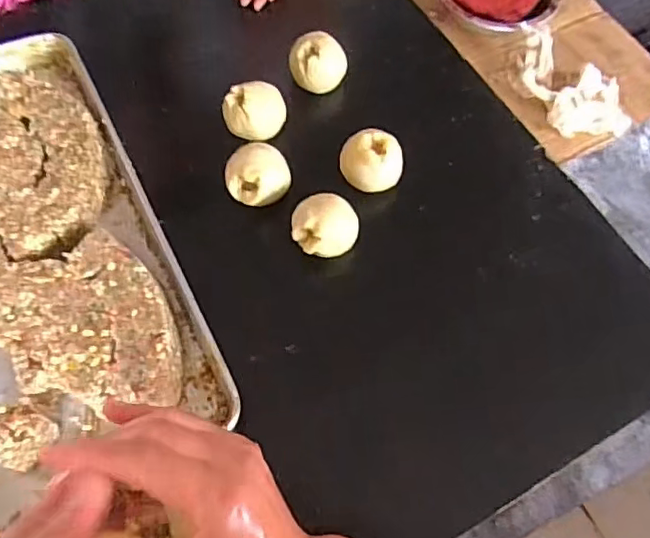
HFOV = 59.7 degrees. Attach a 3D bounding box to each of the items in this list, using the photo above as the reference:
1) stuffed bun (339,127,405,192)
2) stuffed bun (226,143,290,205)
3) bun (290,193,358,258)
[{"bbox_3d":[0.057,-0.131,0.712,0.073,0.066,0.068,-2,65,-4],"label":"stuffed bun"},{"bbox_3d":[-0.085,-0.112,0.701,0.079,0.064,0.071,17,65,5],"label":"stuffed bun"},{"bbox_3d":[-0.001,-0.049,0.668,0.080,0.054,0.067,8,65,1],"label":"bun"}]

